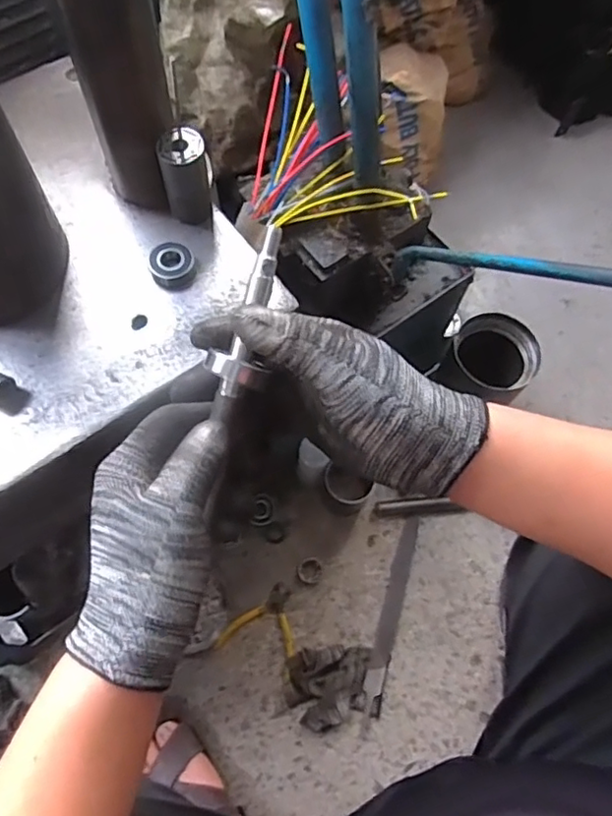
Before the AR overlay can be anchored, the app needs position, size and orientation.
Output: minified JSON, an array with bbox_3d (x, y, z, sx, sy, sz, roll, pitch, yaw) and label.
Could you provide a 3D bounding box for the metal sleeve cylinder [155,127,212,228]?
[{"bbox_3d":[-0.102,-0.195,0.503,0.036,0.077,0.031,-13,68,-8],"label":"metal sleeve cylinder"}]

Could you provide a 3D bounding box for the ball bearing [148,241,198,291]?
[{"bbox_3d":[-0.114,-0.124,0.506,0.038,0.015,0.041,1,66,-2],"label":"ball bearing"}]

